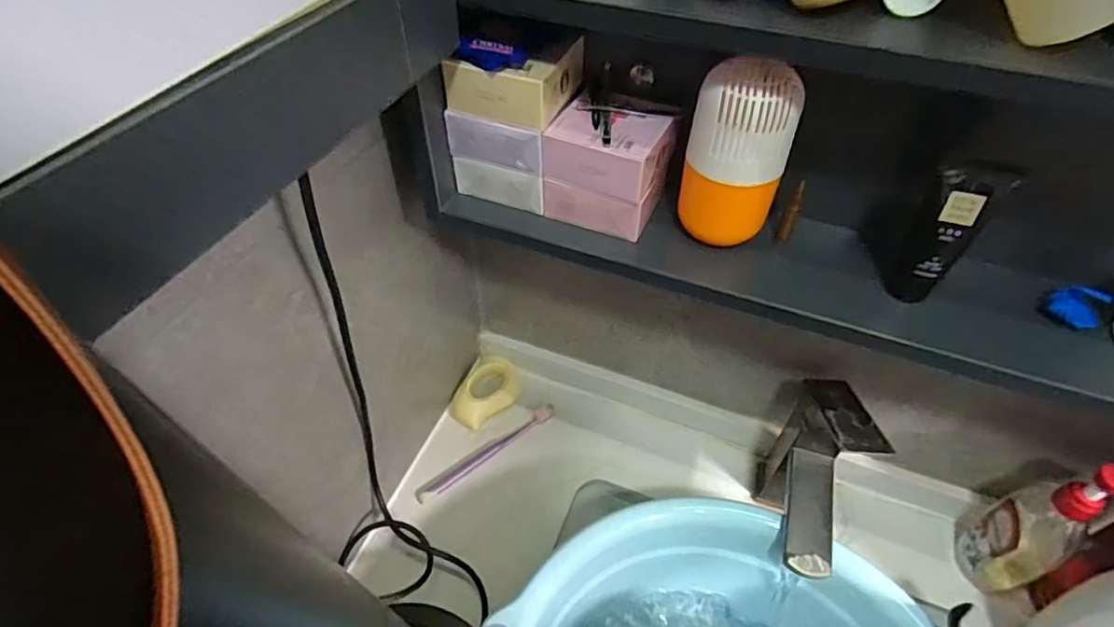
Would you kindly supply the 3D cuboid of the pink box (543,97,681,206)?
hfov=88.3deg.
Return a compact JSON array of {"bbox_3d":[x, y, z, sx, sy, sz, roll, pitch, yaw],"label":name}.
[{"bbox_3d":[0.043,-0.125,0.425,0.082,0.038,0.074,20,51,17],"label":"pink box"}]

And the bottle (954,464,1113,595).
[{"bbox_3d":[0.449,0.193,0.535,0.059,0.208,0.078,-16,50,-14],"label":"bottle"}]

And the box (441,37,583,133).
[{"bbox_3d":[-0.028,-0.174,0.419,0.079,0.037,0.078,18,50,15],"label":"box"}]

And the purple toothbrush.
[{"bbox_3d":[-0.085,0.167,0.700,0.192,0.022,0.021,-29,54,-24],"label":"purple toothbrush"}]

